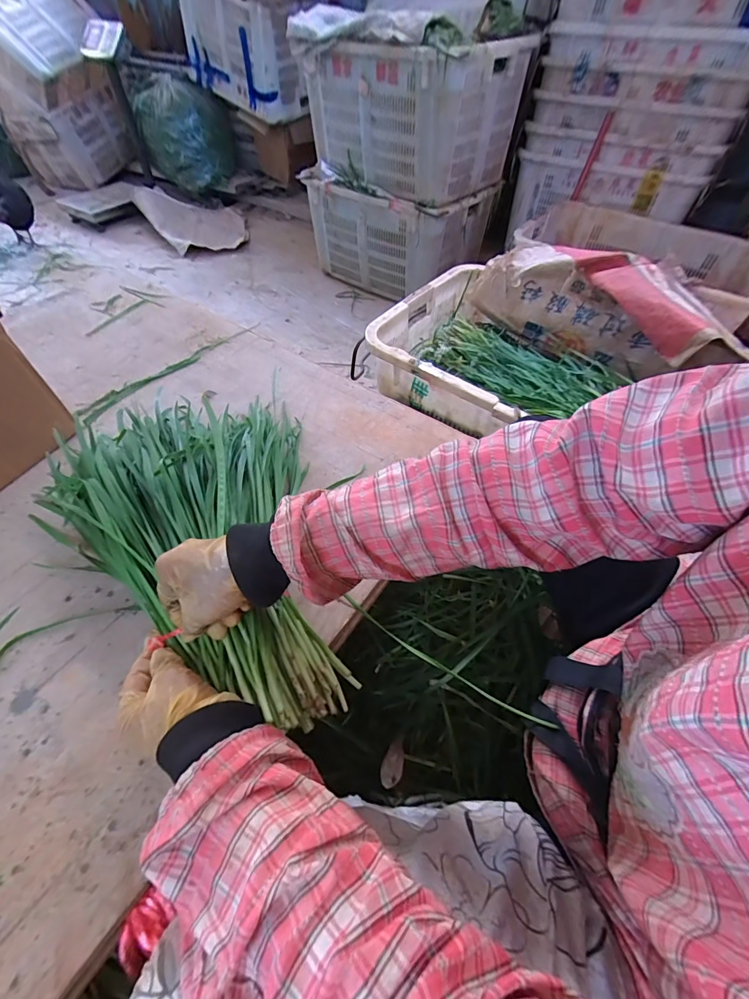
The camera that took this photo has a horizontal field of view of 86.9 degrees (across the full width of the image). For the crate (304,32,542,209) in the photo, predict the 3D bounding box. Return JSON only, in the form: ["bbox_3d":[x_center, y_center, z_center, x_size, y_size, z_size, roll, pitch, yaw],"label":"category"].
[{"bbox_3d":[0.117,-1.268,1.306,0.415,0.325,0.600,-38,62,-25],"label":"crate"}]

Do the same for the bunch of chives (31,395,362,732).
[{"bbox_3d":[-0.200,0.016,0.446,0.257,0.095,0.464,-12,54,-9],"label":"bunch of chives"}]

